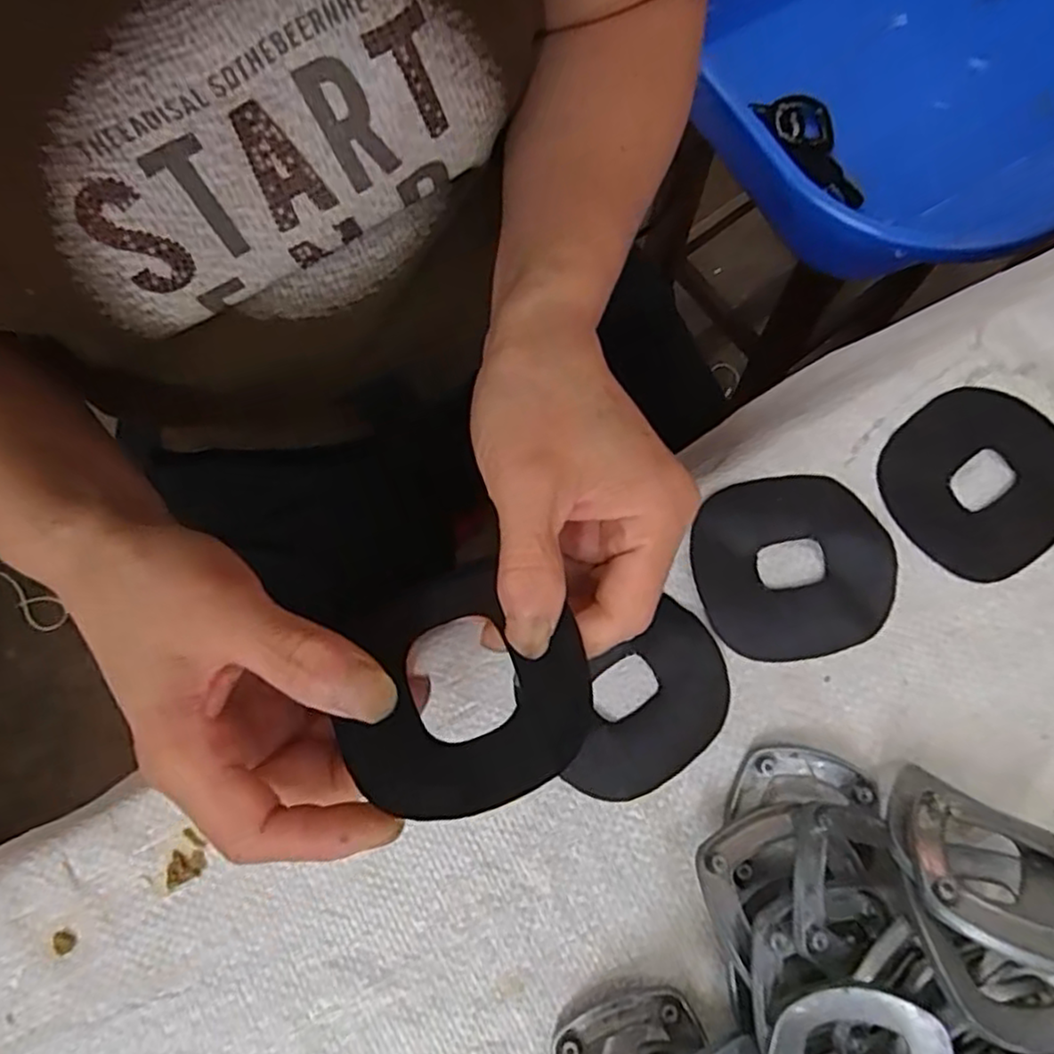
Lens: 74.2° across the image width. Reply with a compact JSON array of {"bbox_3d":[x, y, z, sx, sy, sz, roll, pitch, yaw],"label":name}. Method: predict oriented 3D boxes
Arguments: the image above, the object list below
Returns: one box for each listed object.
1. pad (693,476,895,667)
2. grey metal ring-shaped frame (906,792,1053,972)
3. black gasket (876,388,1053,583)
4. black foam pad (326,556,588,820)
[{"bbox_3d":[0.111,0.016,0.293,0.080,0.005,0.075,-12,77,-2],"label":"pad"},{"bbox_3d":[0.161,0.117,0.238,0.062,0.063,0.013,14,122,12],"label":"grey metal ring-shaped frame"},{"bbox_3d":[0.196,-0.019,0.303,0.079,0.005,0.076,-41,80,-8],"label":"black gasket"},{"bbox_3d":[-0.020,0.048,0.212,0.073,0.009,0.070,-21,78,-4],"label":"black foam pad"}]

